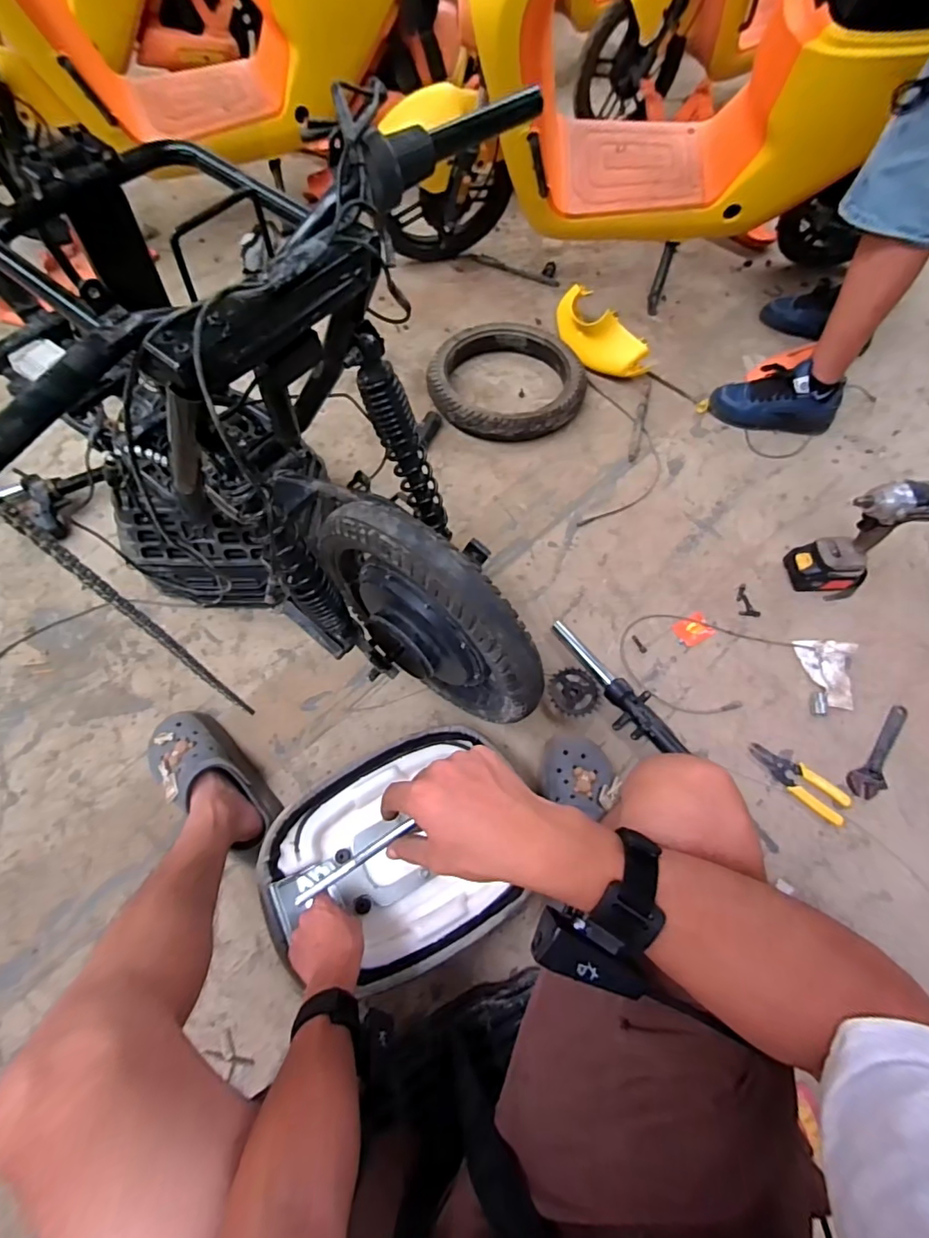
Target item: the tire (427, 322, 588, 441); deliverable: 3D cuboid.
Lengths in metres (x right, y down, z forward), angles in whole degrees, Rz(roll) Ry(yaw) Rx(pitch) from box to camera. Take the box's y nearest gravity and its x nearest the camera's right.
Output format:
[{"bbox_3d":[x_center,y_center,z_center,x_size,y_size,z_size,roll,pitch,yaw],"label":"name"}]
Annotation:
[{"bbox_3d":[0.098,-0.564,1.220,0.370,0.064,0.359,13,63,4],"label":"tire"}]

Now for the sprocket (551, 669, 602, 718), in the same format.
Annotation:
[{"bbox_3d":[0.190,0.127,0.888,0.087,0.013,0.081,1,71,-2],"label":"sprocket"}]

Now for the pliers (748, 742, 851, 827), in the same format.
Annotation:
[{"bbox_3d":[0.543,0.263,0.838,0.163,0.007,0.061,34,67,14],"label":"pliers"}]

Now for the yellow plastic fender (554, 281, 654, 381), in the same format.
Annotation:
[{"bbox_3d":[0.323,-0.694,1.267,0.271,0.126,0.118,41,69,17],"label":"yellow plastic fender"}]

